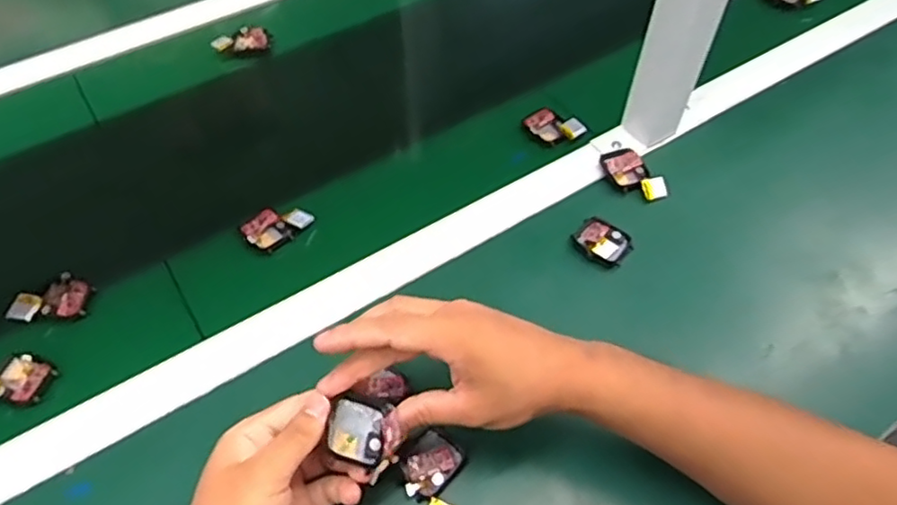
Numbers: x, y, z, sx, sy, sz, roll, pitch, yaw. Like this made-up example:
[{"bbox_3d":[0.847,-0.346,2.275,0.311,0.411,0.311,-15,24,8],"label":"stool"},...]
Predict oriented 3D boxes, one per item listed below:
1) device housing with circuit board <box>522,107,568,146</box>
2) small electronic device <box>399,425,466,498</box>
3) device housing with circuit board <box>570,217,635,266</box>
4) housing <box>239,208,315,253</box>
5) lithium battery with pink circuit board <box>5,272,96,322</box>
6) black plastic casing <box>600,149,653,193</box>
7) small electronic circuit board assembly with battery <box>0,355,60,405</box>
[{"bbox_3d":[0.097,-0.125,0.644,0.037,0.009,0.045,-24,58,-16],"label":"device housing with circuit board"},{"bbox_3d":[-0.013,0.145,0.442,0.036,0.012,0.045,36,62,23],"label":"small electronic device"},{"bbox_3d":[0.134,-0.011,0.556,0.046,0.012,0.037,37,62,23],"label":"device housing with circuit board"},{"bbox_3d":[-0.151,-0.024,0.570,0.059,0.015,0.034,-25,58,-17],"label":"housing"},{"bbox_3d":[-0.322,0.036,0.523,0.058,0.009,0.039,-9,55,-6],"label":"lithium battery with pink circuit board"},{"bbox_3d":[0.166,-0.081,0.607,0.038,0.015,0.052,-19,57,-13],"label":"black plastic casing"},{"bbox_3d":[-0.326,0.096,0.478,0.048,0.015,0.045,13,56,10],"label":"small electronic circuit board assembly with battery"}]

